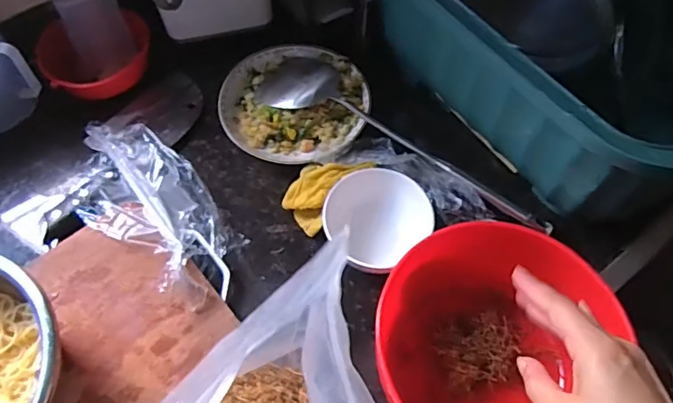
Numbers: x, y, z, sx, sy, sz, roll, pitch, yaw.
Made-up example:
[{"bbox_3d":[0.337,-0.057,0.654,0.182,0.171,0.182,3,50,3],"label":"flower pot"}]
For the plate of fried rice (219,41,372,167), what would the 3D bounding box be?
[{"bbox_3d":[-0.050,-0.123,0.633,0.171,0.035,0.161,21,63,11],"label":"plate of fried rice"}]

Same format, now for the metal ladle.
[{"bbox_3d":[0.075,-0.076,0.591,0.378,0.033,0.076,29,65,14],"label":"metal ladle"}]

